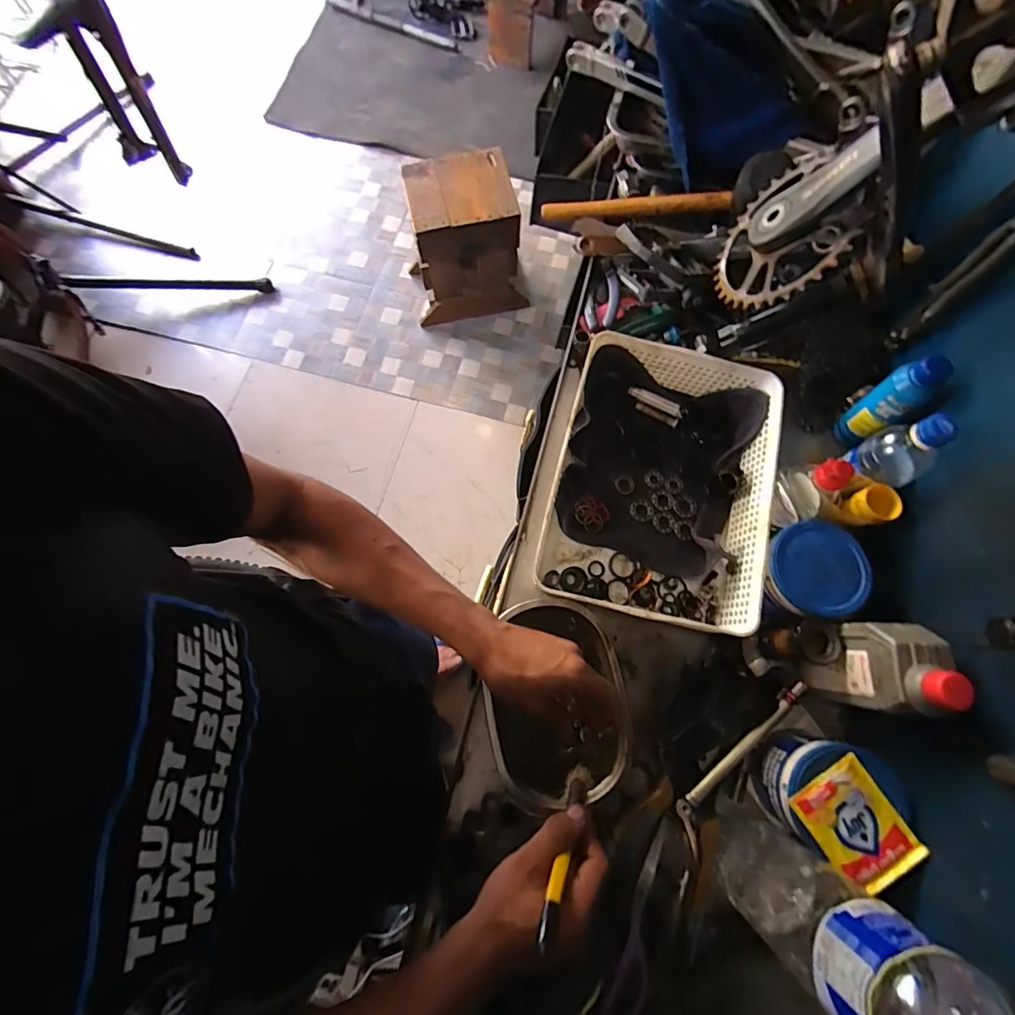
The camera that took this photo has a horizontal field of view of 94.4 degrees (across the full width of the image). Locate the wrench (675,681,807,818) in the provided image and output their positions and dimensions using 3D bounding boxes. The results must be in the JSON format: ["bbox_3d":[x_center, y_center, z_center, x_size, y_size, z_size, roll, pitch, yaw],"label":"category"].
[{"bbox_3d":[0.259,0.265,0.520,0.196,0.021,0.017,-41,78,-11],"label":"wrench"}]

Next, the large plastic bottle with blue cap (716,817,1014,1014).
[{"bbox_3d":[0.265,0.343,0.360,0.097,0.299,0.088,43,79,11],"label":"large plastic bottle with blue cap"}]

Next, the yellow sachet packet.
[{"bbox_3d":[0.323,0.296,0.435,0.078,0.012,0.093,-30,76,-8],"label":"yellow sachet packet"}]

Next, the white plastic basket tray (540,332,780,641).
[{"bbox_3d":[0.184,-0.029,0.580,0.250,0.081,0.327,14,75,4],"label":"white plastic basket tray"}]

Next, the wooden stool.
[{"bbox_3d":[-0.139,-0.858,1.532,0.354,0.406,0.251,-11,74,-3],"label":"wooden stool"}]

